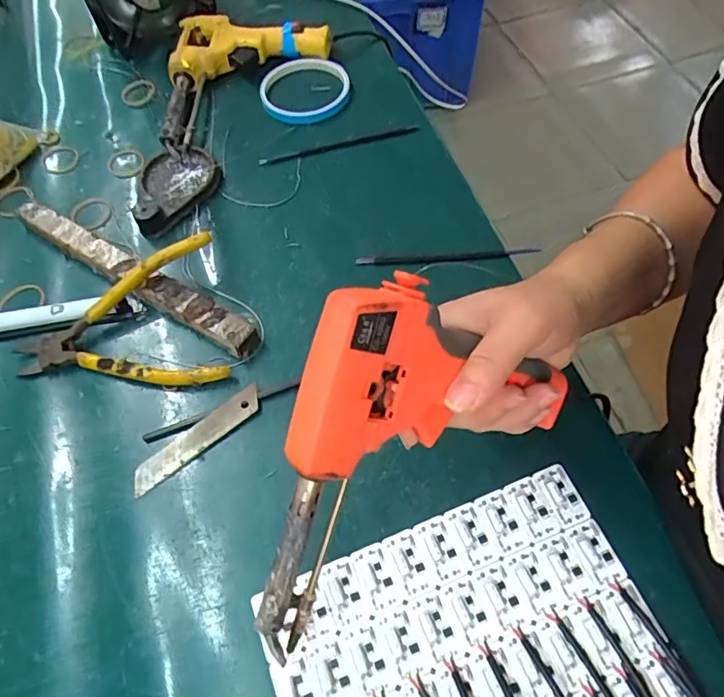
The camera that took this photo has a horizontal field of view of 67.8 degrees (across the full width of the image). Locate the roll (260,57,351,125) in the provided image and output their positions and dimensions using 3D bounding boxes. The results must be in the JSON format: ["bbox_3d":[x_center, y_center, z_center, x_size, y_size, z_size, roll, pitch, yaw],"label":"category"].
[{"bbox_3d":[-0.054,-0.250,0.518,0.085,0.012,0.088,-1,60,2],"label":"roll"}]

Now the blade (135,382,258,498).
[{"bbox_3d":[-0.106,0.058,0.347,0.093,0.004,0.018,-37,77,-14],"label":"blade"}]

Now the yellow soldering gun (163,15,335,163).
[{"bbox_3d":[-0.138,-0.274,0.520,0.113,0.037,0.206,37,68,20],"label":"yellow soldering gun"}]

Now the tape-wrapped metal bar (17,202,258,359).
[{"bbox_3d":[-0.172,-0.055,0.406,0.224,0.022,0.024,28,65,17],"label":"tape-wrapped metal bar"}]

